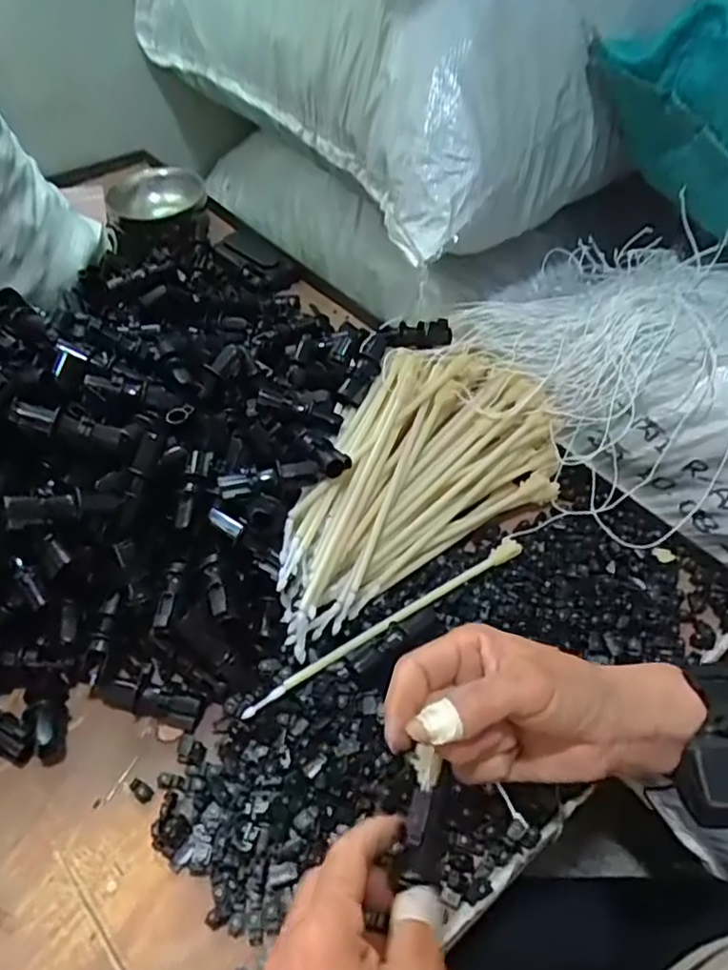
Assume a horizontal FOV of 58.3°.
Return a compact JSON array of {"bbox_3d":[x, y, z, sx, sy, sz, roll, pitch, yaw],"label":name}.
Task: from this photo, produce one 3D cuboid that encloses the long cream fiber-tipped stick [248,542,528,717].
[{"bbox_3d":[0.022,0.093,0.446,0.230,0.015,0.013,-27,56,-24],"label":"long cream fiber-tipped stick"}]

